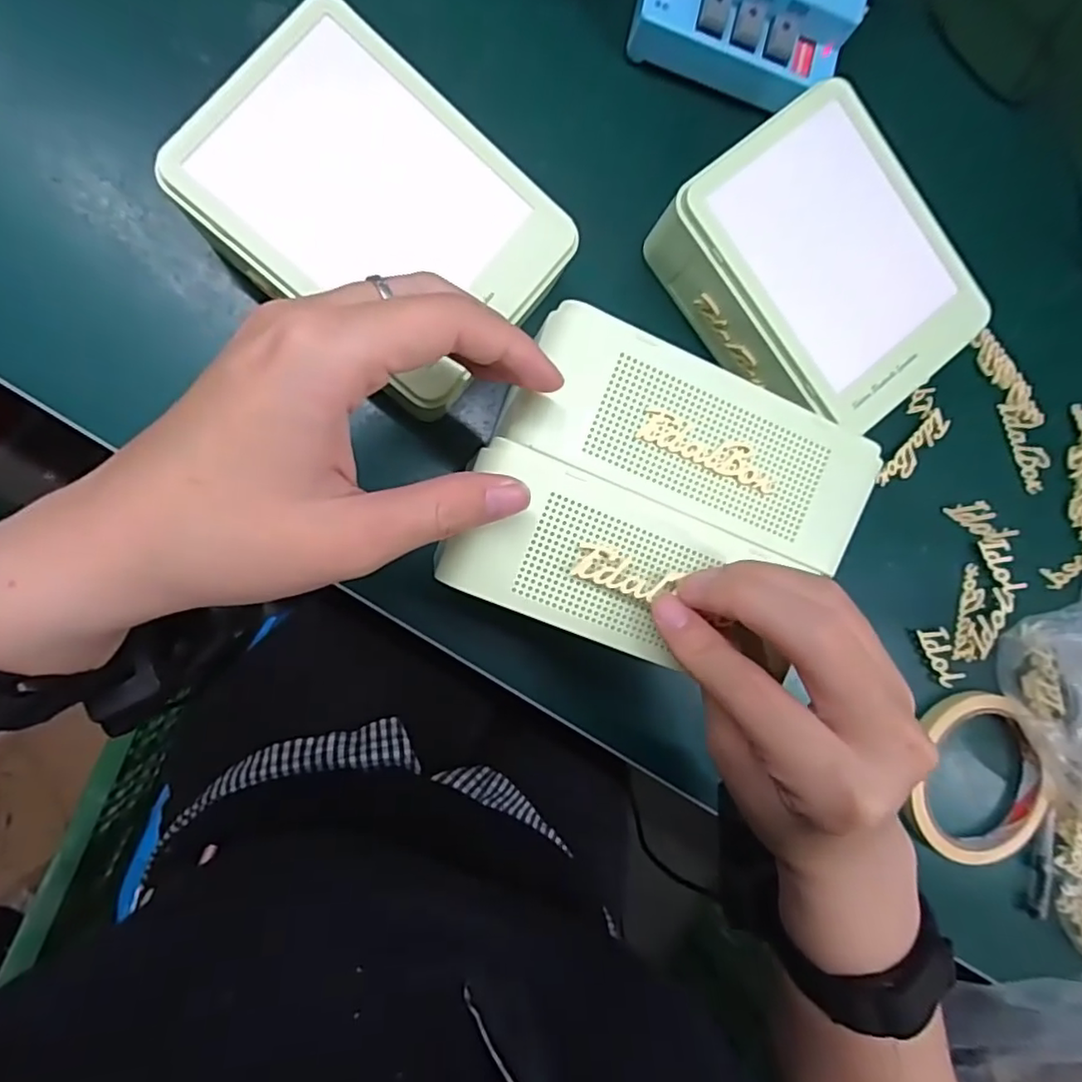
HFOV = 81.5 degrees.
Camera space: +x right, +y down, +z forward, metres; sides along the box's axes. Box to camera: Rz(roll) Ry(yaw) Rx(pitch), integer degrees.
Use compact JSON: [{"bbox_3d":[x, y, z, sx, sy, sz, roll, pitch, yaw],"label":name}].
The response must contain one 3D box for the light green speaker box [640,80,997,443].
[{"bbox_3d":[0.132,-0.129,0.310,0.105,0.058,0.134,-39,97,-5],"label":"light green speaker box"}]

